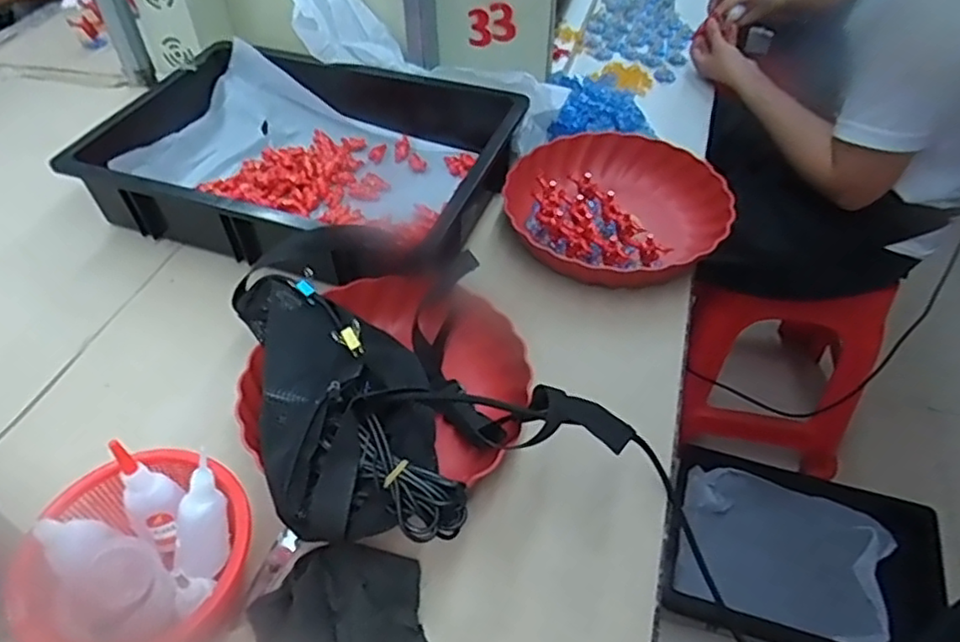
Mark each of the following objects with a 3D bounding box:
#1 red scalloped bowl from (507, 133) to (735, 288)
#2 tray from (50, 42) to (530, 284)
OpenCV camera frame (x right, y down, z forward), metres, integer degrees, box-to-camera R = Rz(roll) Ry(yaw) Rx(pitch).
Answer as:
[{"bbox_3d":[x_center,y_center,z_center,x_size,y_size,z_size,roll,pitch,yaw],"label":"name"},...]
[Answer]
[{"bbox_3d":[0.153,-0.119,0.756,0.233,0.074,0.229,0,48,0],"label":"red scalloped bowl"},{"bbox_3d":[-0.201,-0.198,0.798,0.475,0.089,0.334,18,51,16],"label":"tray"}]

